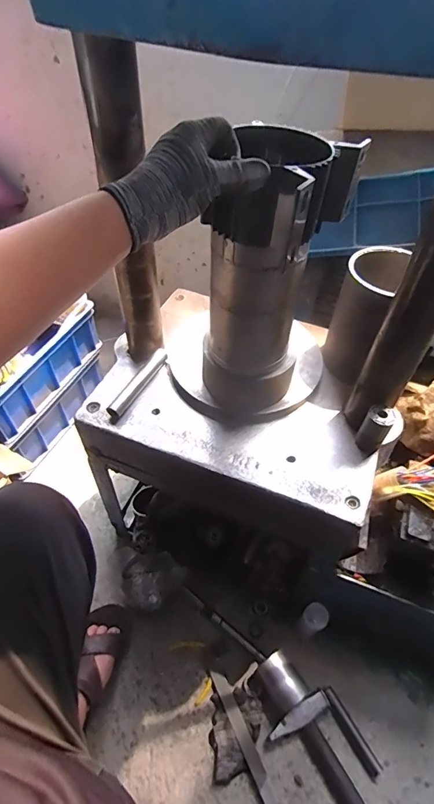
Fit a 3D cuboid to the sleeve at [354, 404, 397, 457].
[{"bbox_3d":[0.233,0.041,0.612,0.039,0.075,0.038,1,50,-1],"label":"sleeve"}]

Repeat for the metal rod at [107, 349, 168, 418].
[{"bbox_3d":[-0.126,-0.032,0.684,0.019,0.024,0.150,22,53,15],"label":"metal rod"}]

